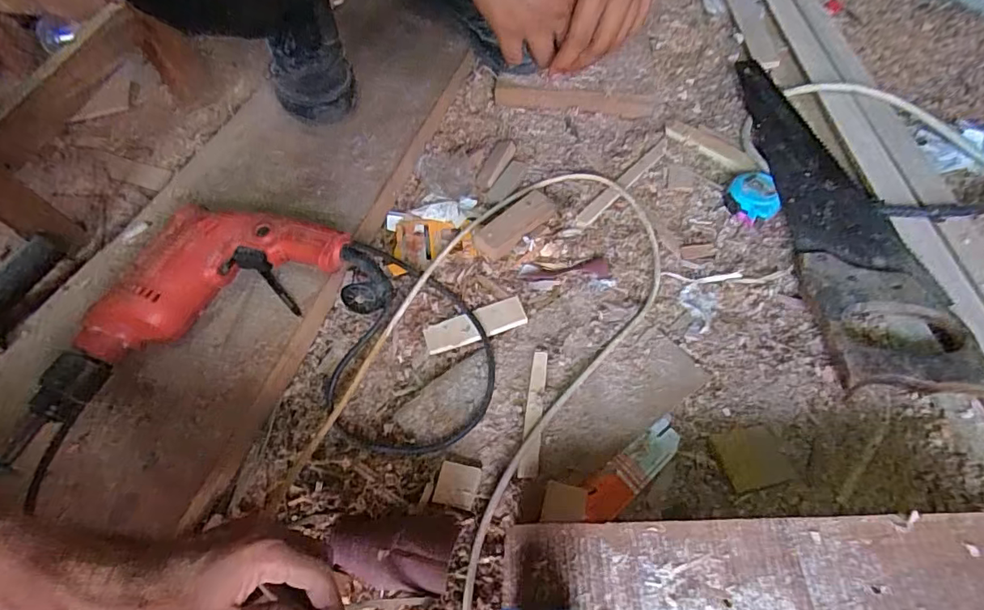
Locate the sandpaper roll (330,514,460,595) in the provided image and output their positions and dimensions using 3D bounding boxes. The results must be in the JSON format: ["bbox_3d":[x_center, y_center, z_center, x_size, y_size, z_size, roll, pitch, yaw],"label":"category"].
[{"bbox_3d":[-0.077,0.191,0.401,0.097,0.028,0.056,2,56,4],"label":"sandpaper roll"}]

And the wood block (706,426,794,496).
[{"bbox_3d":[0.226,0.133,0.444,0.056,0.007,0.051,-10,56,-3],"label":"wood block"}]

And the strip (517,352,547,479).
[{"bbox_3d":[0.040,0.097,0.473,0.017,0.008,0.126,6,56,7],"label":"strip"}]

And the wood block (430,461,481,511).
[{"bbox_3d":[-0.030,0.155,0.440,0.036,0.009,0.037,8,57,9],"label":"wood block"}]

